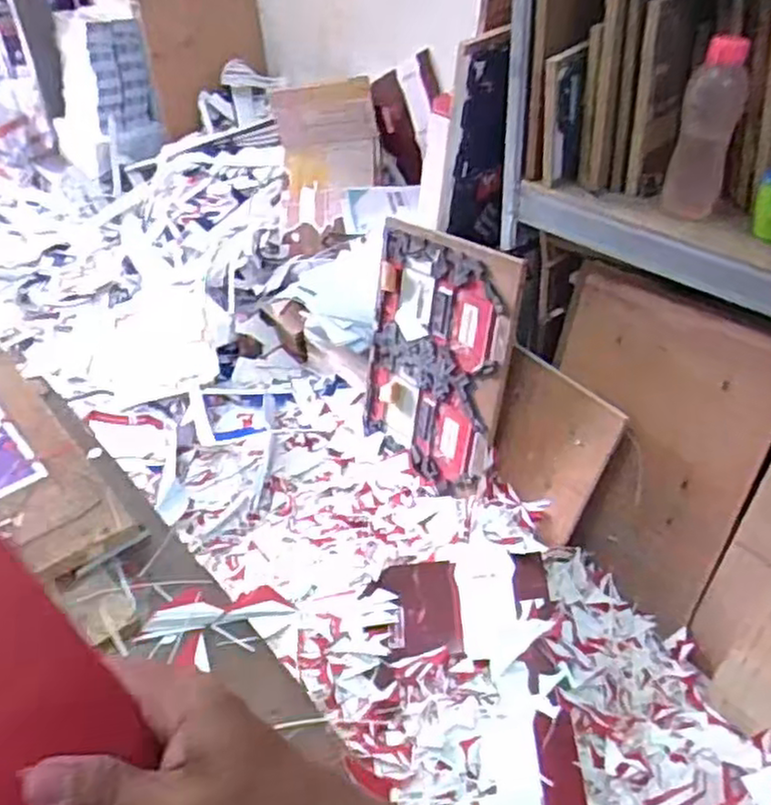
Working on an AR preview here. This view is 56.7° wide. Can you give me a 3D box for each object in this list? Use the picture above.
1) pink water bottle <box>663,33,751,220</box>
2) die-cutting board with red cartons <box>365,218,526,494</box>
[{"bbox_3d":[0.518,-0.429,1.156,0.091,0.274,0.077,14,41,19],"label":"pink water bottle"},{"bbox_3d":[0.112,-0.099,1.649,0.023,0.551,0.442,-9,26,-38],"label":"die-cutting board with red cartons"}]

